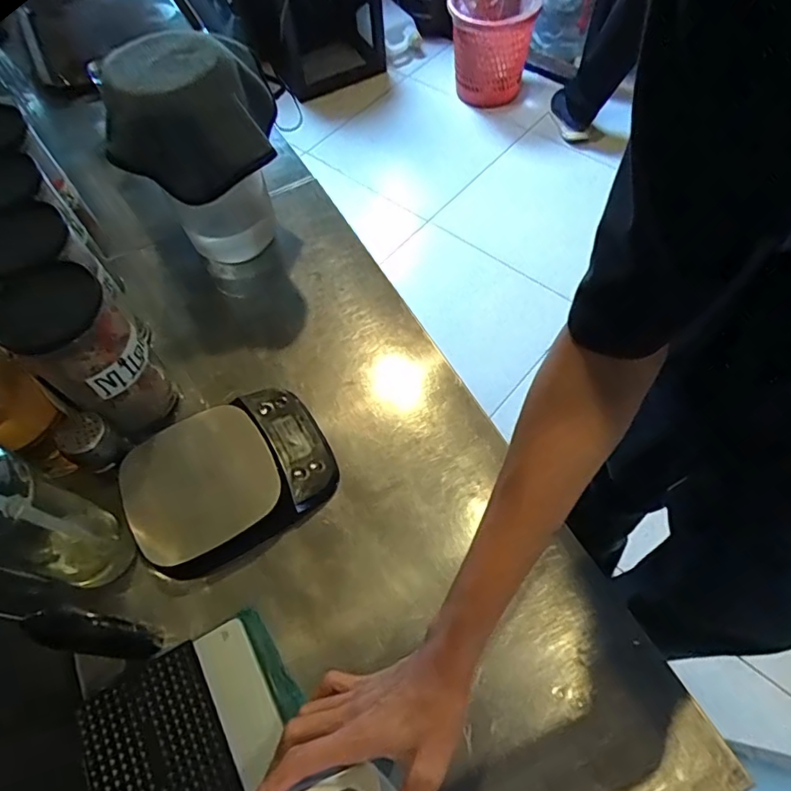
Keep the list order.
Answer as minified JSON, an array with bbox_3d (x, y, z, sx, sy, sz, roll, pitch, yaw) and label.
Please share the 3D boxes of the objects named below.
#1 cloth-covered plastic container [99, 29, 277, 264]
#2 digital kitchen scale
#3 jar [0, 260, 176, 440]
[{"bbox_3d":[-0.209,-0.269,0.612,0.134,0.253,0.168,-4,61,1],"label":"cloth-covered plastic container"},{"bbox_3d":[-0.171,0.081,0.540,0.199,0.036,0.146,-31,64,-13],"label":"digital kitchen scale"},{"bbox_3d":[-0.296,-0.042,0.513,0.083,0.169,0.096,-30,63,-13],"label":"jar"}]

